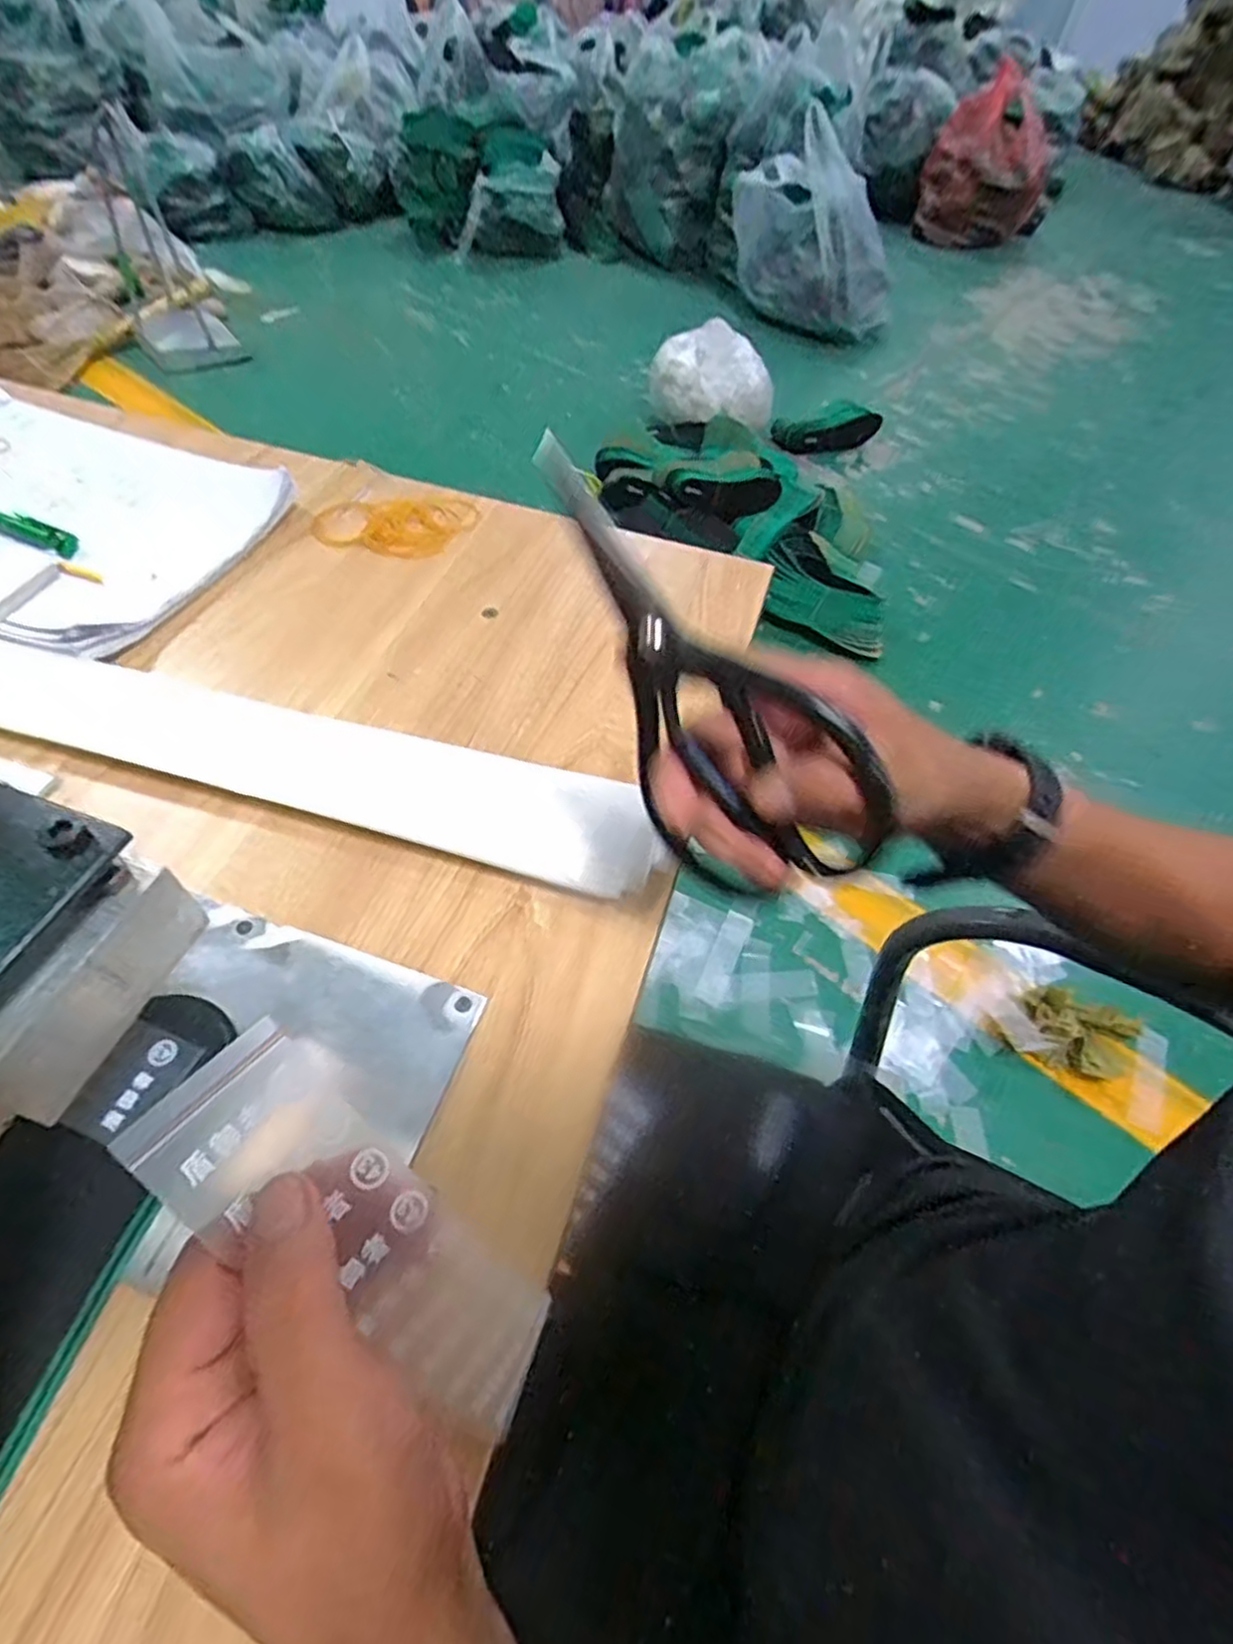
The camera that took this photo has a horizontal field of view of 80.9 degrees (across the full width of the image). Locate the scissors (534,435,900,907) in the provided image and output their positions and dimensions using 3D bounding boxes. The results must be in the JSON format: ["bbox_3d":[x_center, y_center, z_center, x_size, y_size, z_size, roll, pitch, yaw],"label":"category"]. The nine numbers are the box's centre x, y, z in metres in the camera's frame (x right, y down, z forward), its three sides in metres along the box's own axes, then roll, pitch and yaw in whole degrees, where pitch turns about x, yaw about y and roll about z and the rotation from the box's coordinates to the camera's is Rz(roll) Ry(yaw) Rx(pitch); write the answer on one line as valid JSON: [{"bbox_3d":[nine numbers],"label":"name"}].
[{"bbox_3d":[0.020,-0.042,0.282,0.186,0.092,0.008,44,39,-4],"label":"scissors"}]

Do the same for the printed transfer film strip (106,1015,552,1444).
[{"bbox_3d":[-0.067,0.113,0.196,0.127,0.010,0.044,48,59,-10],"label":"printed transfer film strip"}]

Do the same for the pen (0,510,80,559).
[{"bbox_3d":[-0.413,-0.204,0.484,0.116,0.013,0.020,21,55,10],"label":"pen"}]

